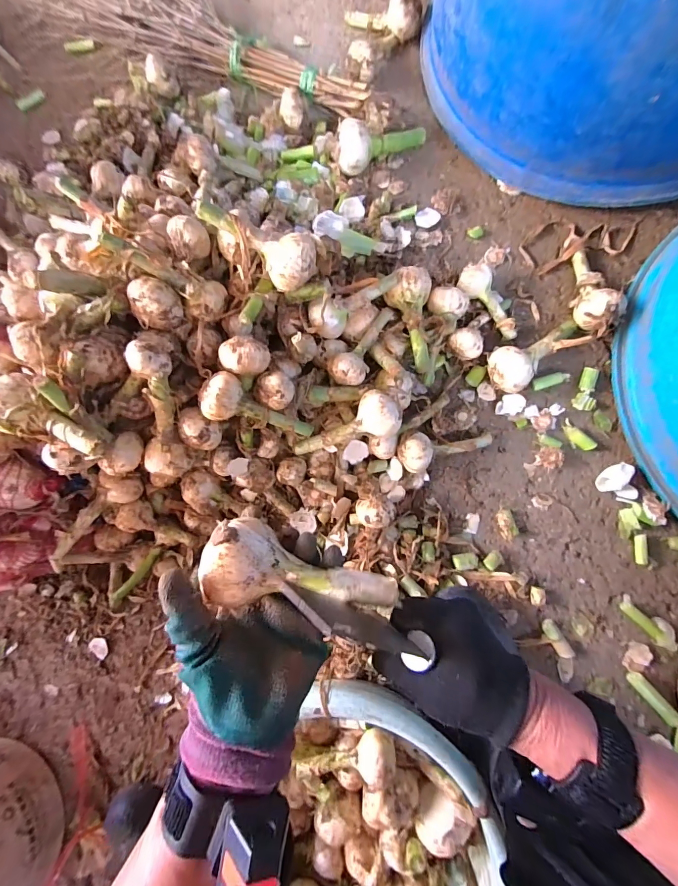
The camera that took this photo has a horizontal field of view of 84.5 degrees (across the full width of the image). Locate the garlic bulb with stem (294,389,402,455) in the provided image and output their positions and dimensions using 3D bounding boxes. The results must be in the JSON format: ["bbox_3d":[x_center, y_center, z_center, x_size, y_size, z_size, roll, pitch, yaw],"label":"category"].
[{"bbox_3d":[0.009,-0.019,0.471,0.139,0.046,0.057,-23,80,15],"label":"garlic bulb with stem"}]

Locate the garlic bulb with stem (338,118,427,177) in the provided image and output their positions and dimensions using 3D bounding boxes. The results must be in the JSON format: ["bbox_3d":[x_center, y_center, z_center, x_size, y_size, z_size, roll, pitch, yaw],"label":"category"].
[{"bbox_3d":[0.066,-0.451,0.556,0.138,0.050,0.051,-23,80,-16],"label":"garlic bulb with stem"}]

